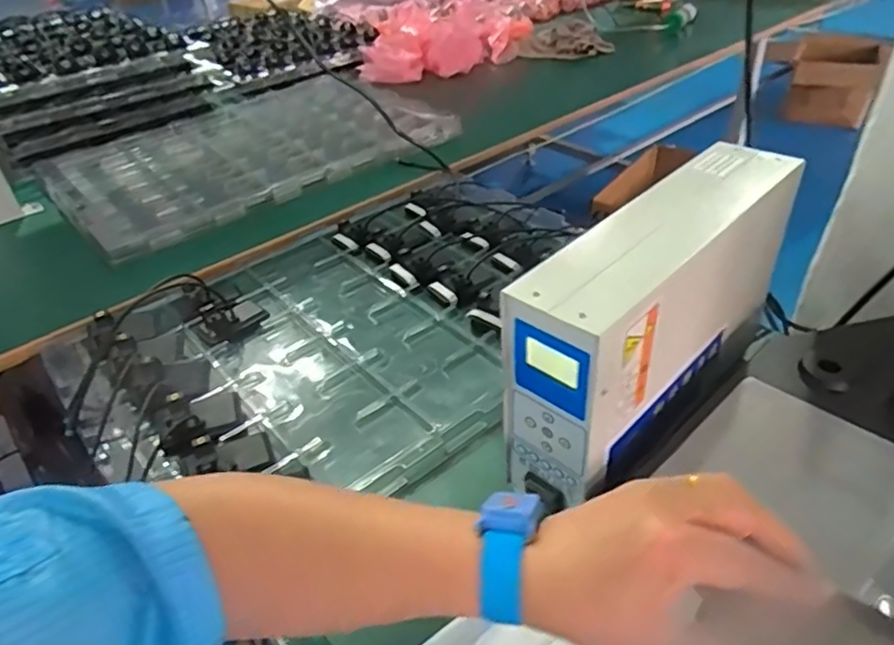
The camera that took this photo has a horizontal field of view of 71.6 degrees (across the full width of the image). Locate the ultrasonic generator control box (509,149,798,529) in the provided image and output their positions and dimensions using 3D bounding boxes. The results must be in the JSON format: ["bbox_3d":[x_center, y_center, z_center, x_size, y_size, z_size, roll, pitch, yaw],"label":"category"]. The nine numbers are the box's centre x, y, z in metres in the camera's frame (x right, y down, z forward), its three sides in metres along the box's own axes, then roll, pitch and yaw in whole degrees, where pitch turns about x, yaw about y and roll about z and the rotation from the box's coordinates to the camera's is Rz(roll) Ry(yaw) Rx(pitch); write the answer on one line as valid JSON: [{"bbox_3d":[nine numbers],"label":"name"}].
[{"bbox_3d":[0.174,-0.007,0.520,0.297,0.176,0.082,-34,45,-31],"label":"ultrasonic generator control box"}]

